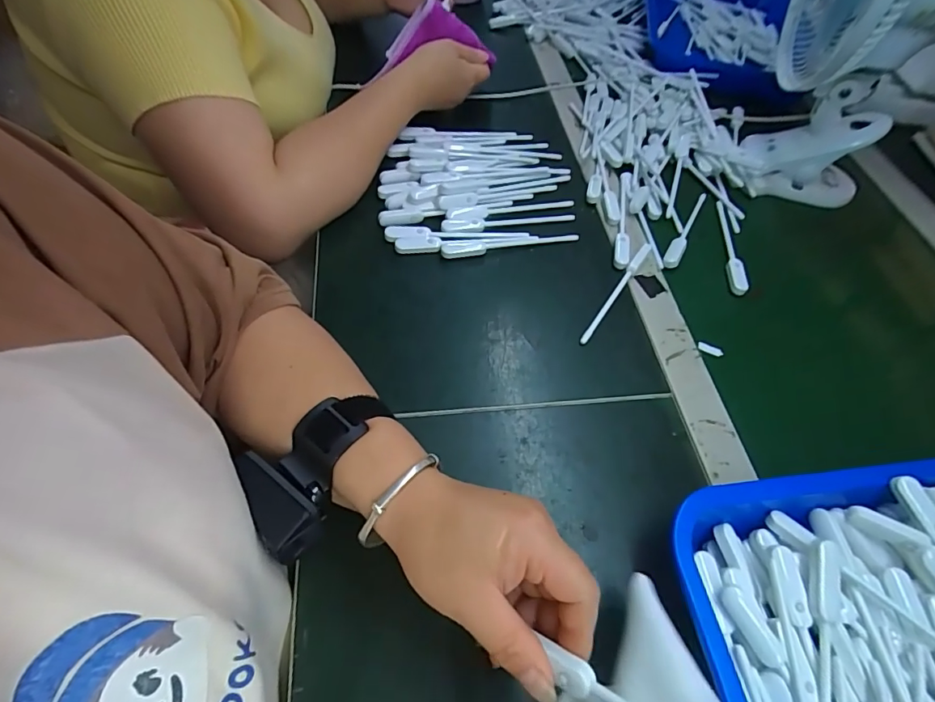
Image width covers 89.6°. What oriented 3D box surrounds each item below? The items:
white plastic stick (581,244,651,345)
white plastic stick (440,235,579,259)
[{"bbox_3d":[0.140,-0.057,0.440,0.009,0.014,0.137,32,60,15],"label":"white plastic stick"},{"bbox_3d":[0.044,-0.104,0.462,0.141,0.008,0.015,-8,58,-10],"label":"white plastic stick"}]

